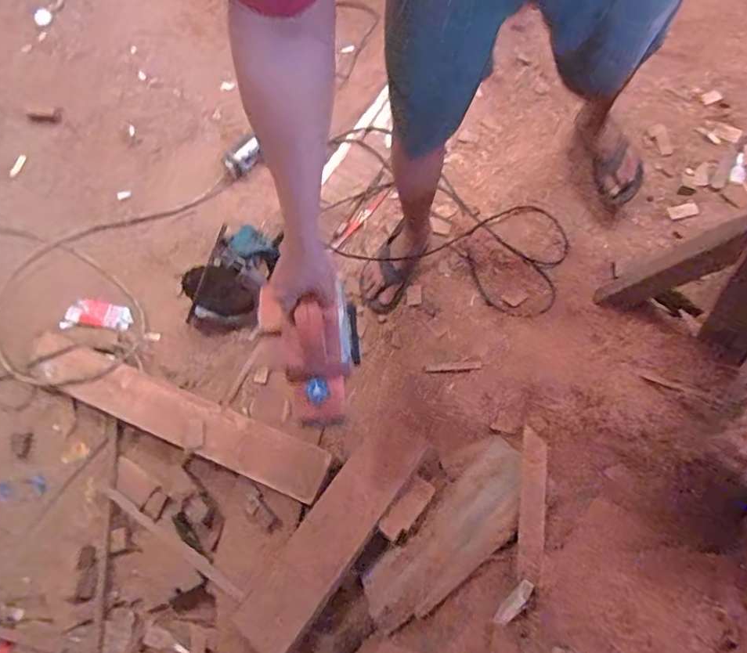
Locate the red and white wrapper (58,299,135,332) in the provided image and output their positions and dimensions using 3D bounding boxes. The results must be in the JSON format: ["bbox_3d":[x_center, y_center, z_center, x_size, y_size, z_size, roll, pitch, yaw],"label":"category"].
[{"bbox_3d":[-0.686,-0.030,1.196,0.162,0.014,0.078,1,72,1],"label":"red and white wrapper"}]

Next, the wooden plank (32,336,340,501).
[{"bbox_3d":[-0.459,0.189,1.073,0.760,0.037,0.113,19,65,12],"label":"wooden plank"}]

